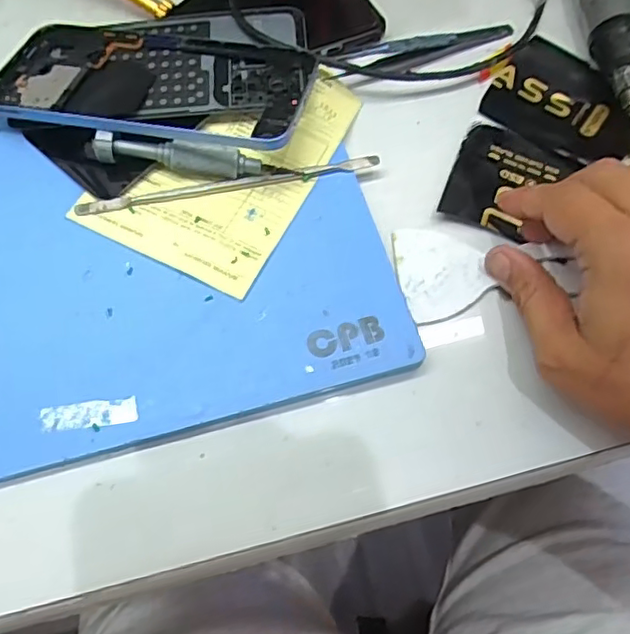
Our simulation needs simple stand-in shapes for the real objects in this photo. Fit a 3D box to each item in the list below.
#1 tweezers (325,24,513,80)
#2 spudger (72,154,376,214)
[{"bbox_3d":[0.069,-0.167,0.370,0.127,0.025,0.013,-24,70,-12],"label":"tweezers"},{"bbox_3d":[-0.045,-0.072,0.325,0.161,0.004,0.007,-11,68,-7],"label":"spudger"}]

